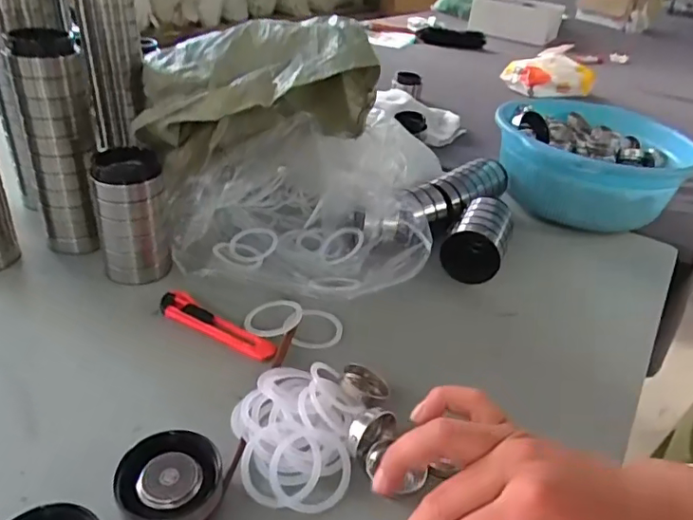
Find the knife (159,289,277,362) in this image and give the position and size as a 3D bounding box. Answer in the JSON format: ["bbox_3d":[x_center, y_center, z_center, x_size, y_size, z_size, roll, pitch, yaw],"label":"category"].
[{"bbox_3d":[-0.128,0.064,0.522,0.138,0.011,0.029,23,37,24],"label":"knife"}]

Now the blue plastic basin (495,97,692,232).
[{"bbox_3d":[0.361,-0.141,0.816,0.274,0.123,0.319,19,35,17],"label":"blue plastic basin"}]

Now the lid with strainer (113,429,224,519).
[{"bbox_3d":[-0.119,0.153,0.364,0.062,0.032,0.065,12,34,10],"label":"lid with strainer"}]

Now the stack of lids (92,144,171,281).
[{"bbox_3d":[-0.226,-0.046,0.566,0.066,0.130,0.057,-9,36,-22],"label":"stack of lids"}]

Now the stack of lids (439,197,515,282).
[{"bbox_3d":[0.160,-0.026,0.650,0.067,0.068,0.102,18,35,17],"label":"stack of lids"}]

